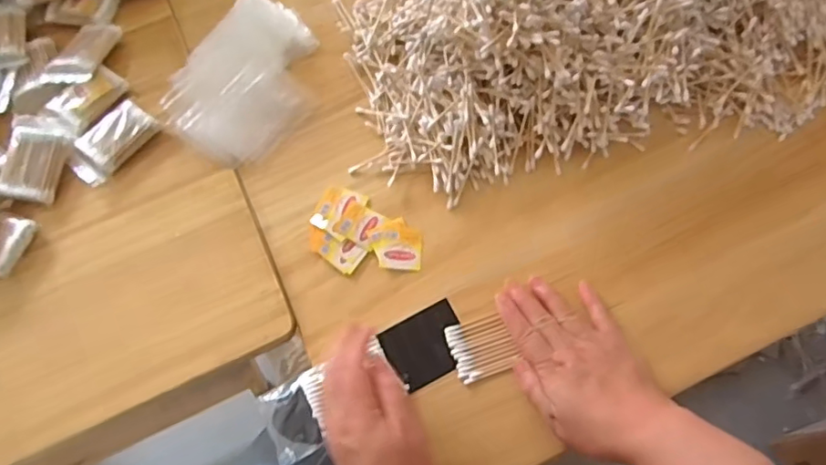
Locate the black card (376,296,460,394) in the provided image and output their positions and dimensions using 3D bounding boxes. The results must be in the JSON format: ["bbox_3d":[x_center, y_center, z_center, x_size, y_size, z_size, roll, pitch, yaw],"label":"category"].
[{"bbox_3d":[0.013,0.099,0.512,0.069,0.004,0.060,-25,64,-13],"label":"black card"}]

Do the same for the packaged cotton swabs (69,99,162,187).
[{"bbox_3d":[-0.316,-0.096,0.607,0.057,0.018,0.092,38,76,14],"label":"packaged cotton swabs"}]

